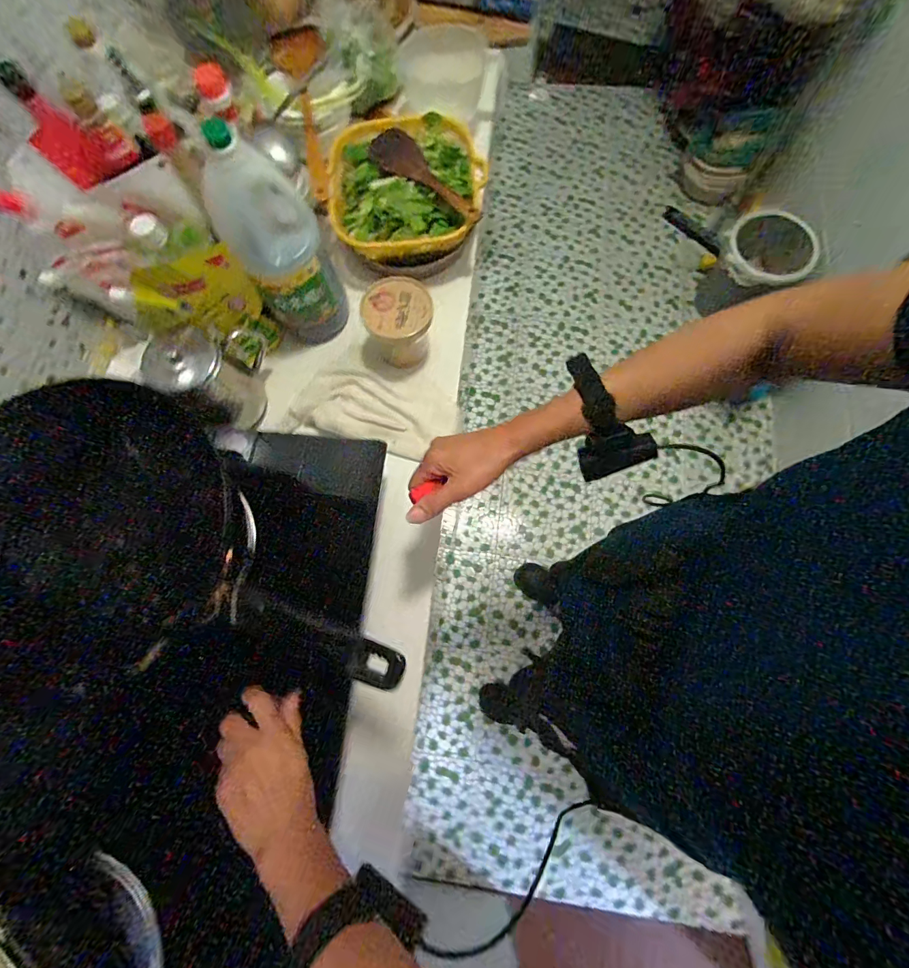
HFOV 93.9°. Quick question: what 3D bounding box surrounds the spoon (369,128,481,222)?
[{"bbox_3d":[-0.034,-0.466,0.636,0.195,0.032,0.052,35,79,11],"label":"spoon"}]

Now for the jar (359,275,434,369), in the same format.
[{"bbox_3d":[-0.082,-0.240,0.629,0.096,0.088,0.093,0,74,-1],"label":"jar"}]

